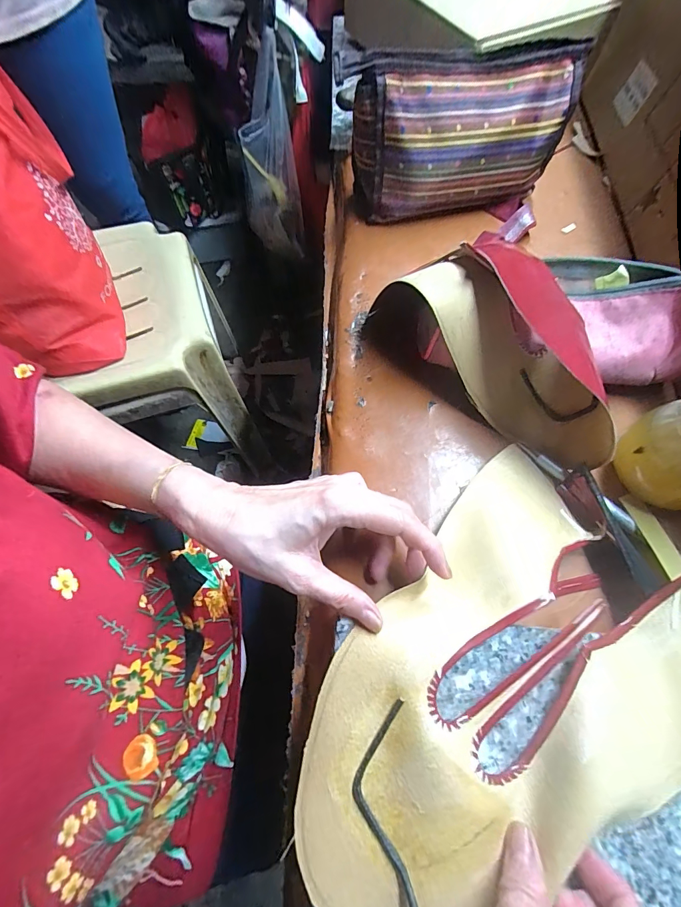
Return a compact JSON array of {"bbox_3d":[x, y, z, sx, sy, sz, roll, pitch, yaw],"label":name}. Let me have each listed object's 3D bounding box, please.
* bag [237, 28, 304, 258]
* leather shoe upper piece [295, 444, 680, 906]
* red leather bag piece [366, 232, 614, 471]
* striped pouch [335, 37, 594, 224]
[{"bbox_3d":[-0.160,-0.604,0.844,0.125,0.368,0.092,-13,67,-5],"label":"bag"},{"bbox_3d":[0.097,0.139,0.219,0.265,0.024,0.193,-39,69,-15],"label":"leather shoe upper piece"},{"bbox_3d":[0.129,-0.080,0.296,0.190,0.075,0.096,33,71,14],"label":"red leather bag piece"},{"bbox_3d":[0.115,-0.313,0.382,0.227,0.126,0.062,-8,66,-3],"label":"striped pouch"}]

